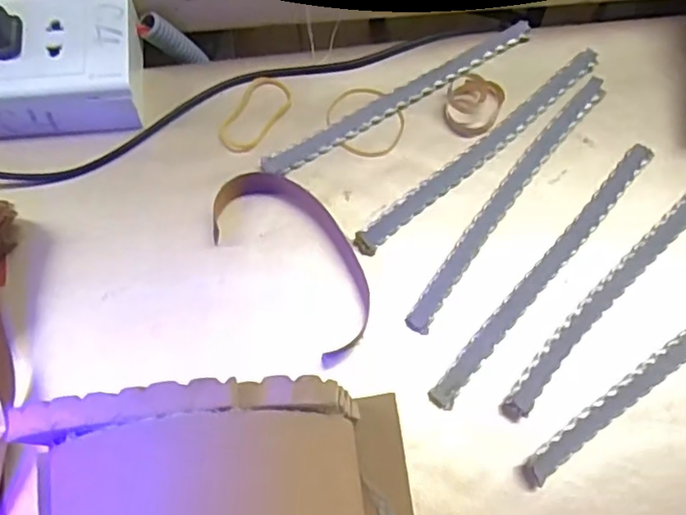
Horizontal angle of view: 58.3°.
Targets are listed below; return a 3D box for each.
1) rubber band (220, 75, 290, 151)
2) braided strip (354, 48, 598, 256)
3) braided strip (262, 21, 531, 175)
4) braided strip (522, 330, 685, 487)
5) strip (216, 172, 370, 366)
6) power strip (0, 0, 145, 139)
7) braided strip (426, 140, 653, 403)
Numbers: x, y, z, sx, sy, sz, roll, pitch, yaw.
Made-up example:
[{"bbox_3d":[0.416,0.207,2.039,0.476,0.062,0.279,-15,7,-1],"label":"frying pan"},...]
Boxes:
[{"bbox_3d":[-0.050,-0.083,0.359,0.028,0.004,0.051,25,70,7],"label":"rubber band"},{"bbox_3d":[0.080,-0.066,0.354,0.191,0.006,0.014,-40,75,-15],"label":"braided strip"},{"bbox_3d":[0.036,-0.097,0.365,0.186,0.005,0.015,-31,74,-13],"label":"braided strip"},{"bbox_3d":[0.164,0.052,0.309,0.189,0.007,0.014,-32,74,-13],"label":"braided strip"},{"bbox_3d":[-0.024,-0.001,0.324,0.053,0.013,0.109,-40,76,-15],"label":"strip"},{"bbox_3d":[-0.175,-0.104,0.341,0.120,0.042,0.075,-8,70,-5],"label":"power strip"},{"bbox_3d":[0.110,0.005,0.328,0.014,0.005,0.191,40,73,12],"label":"braided strip"}]

